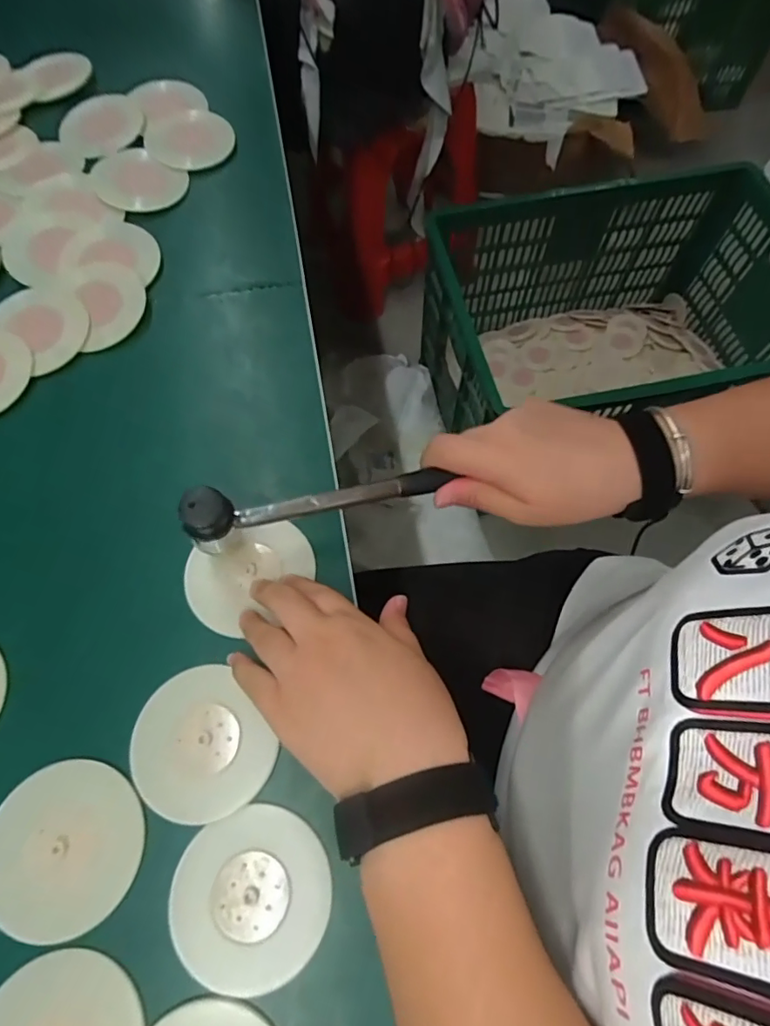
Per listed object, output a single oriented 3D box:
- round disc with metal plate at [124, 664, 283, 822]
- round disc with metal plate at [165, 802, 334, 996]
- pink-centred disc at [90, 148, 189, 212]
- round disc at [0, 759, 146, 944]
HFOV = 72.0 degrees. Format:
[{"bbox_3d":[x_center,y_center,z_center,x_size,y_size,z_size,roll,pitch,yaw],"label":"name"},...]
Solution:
[{"bbox_3d":[-0.112,0.140,0.317,0.075,0.006,0.082,1,67,-2],"label":"round disc with metal plate"},{"bbox_3d":[-0.073,0.209,0.290,0.085,0.005,0.080,1,67,-2],"label":"round disc with metal plate"},{"bbox_3d":[-0.241,-0.325,0.515,0.075,0.013,0.080,0,68,1],"label":"pink-centred disc"},{"bbox_3d":[-0.179,0.185,0.295,0.082,0.007,0.082,1,67,-2],"label":"round disc"}]

